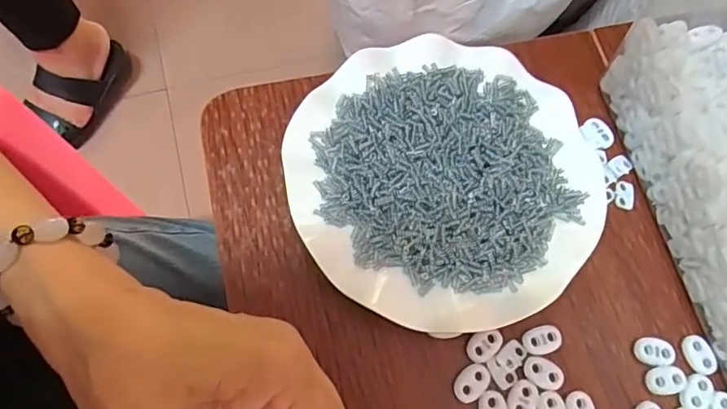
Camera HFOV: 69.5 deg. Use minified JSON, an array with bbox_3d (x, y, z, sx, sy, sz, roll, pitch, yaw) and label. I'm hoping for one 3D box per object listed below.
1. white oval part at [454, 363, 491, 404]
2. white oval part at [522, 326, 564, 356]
[{"bbox_3d":[0.061,0.100,0.292,0.023,0.004,0.015,-40,77,-15],"label":"white oval part"},{"bbox_3d":[0.104,0.079,0.302,0.023,0.004,0.015,-13,71,-8],"label":"white oval part"}]

